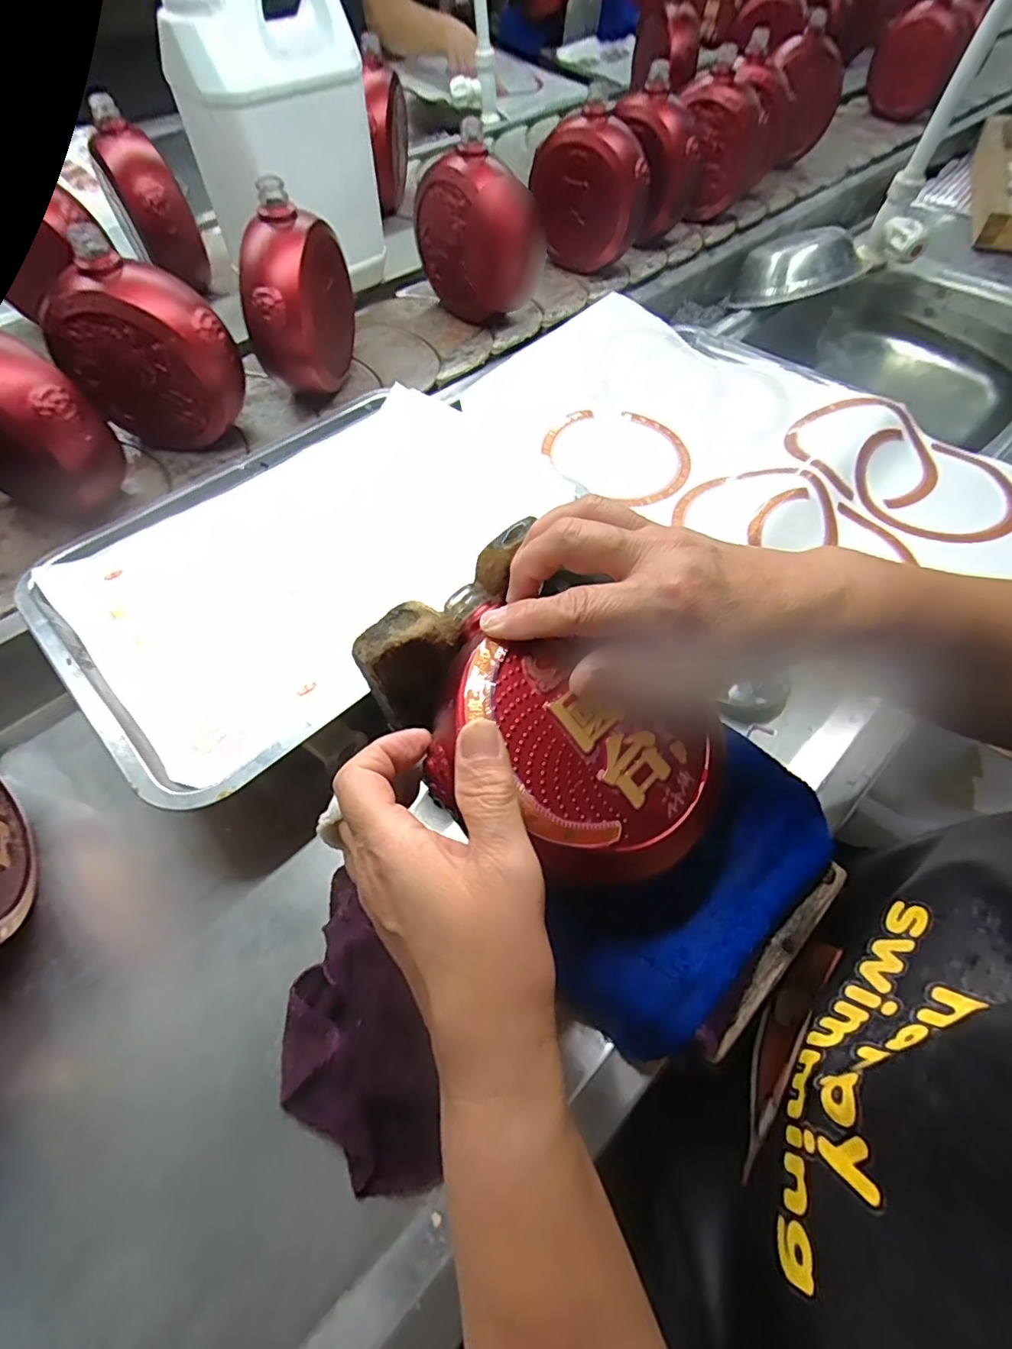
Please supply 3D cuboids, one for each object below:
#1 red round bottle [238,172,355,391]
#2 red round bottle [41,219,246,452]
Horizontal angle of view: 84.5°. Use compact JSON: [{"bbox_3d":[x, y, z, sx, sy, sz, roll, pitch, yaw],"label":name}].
[{"bbox_3d":[-0.187,-0.332,0.501,0.070,0.153,0.106,1,59,0],"label":"red round bottle"},{"bbox_3d":[-0.291,-0.263,0.461,0.126,0.158,0.053,4,59,2],"label":"red round bottle"}]

